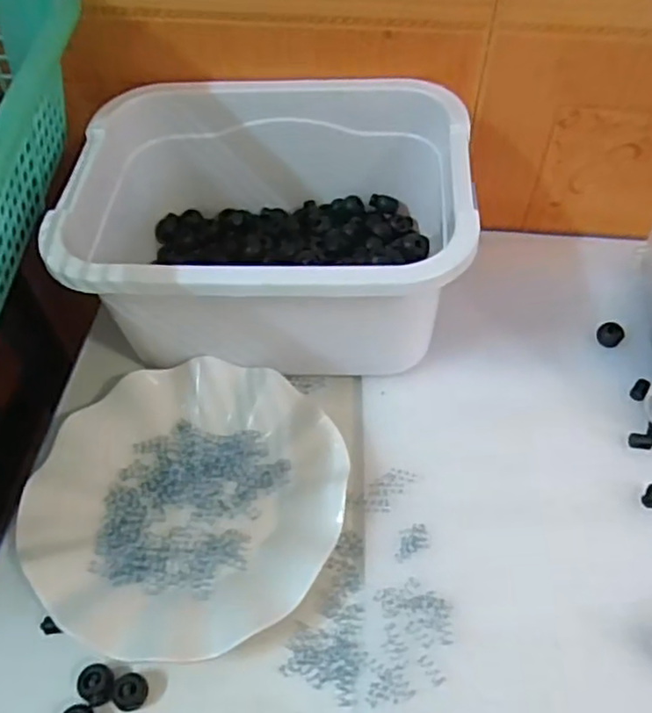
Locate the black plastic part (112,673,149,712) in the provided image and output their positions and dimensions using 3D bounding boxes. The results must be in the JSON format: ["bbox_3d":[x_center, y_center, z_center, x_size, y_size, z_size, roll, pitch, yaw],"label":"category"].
[{"bbox_3d":[-0.101,0.173,0.343,0.017,0.008,0.017,25,57,18],"label":"black plastic part"}]

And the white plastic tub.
[{"bbox_3d":[-0.037,-0.085,0.448,0.240,0.117,0.188,3,53,3],"label":"white plastic tub"}]

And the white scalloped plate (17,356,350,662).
[{"bbox_3d":[-0.082,0.082,0.394,0.176,0.025,0.176,0,53,0],"label":"white scalloped plate"}]

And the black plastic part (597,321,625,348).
[{"bbox_3d":[0.201,-0.016,0.468,0.017,0.012,0.018,0,55,-1],"label":"black plastic part"}]

